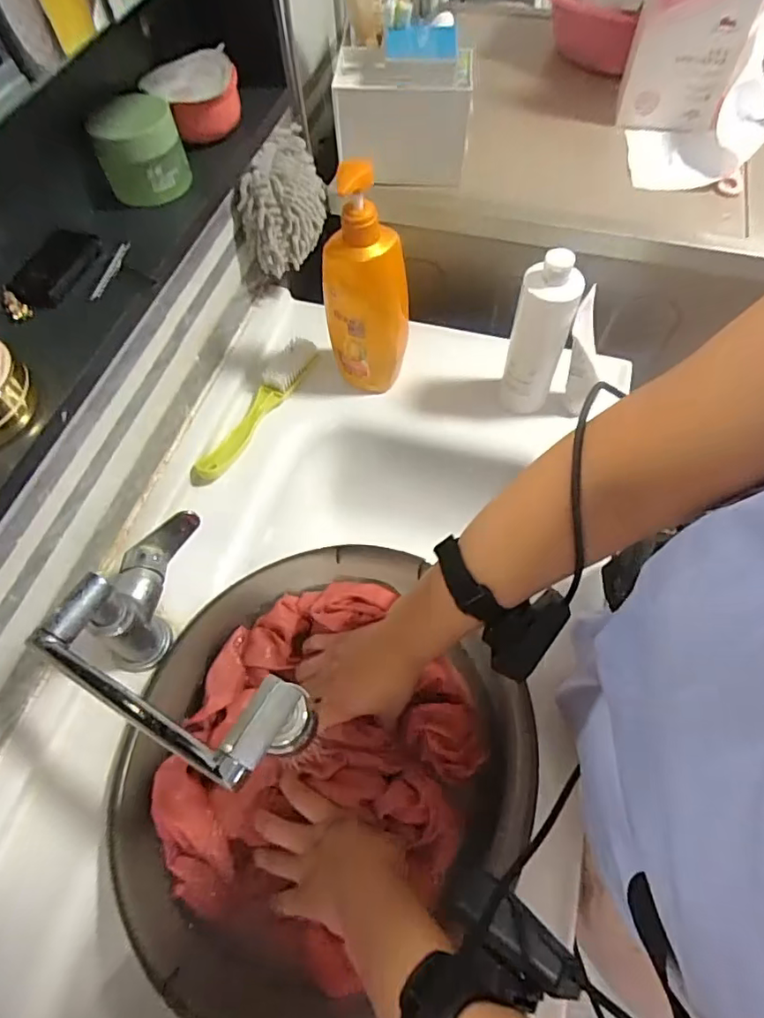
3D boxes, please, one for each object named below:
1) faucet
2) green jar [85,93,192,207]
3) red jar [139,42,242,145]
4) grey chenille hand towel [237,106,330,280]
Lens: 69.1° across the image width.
[{"bbox_3d":[-0.150,0.118,0.468,0.238,0.183,0.135,31,67,18],"label":"faucet"},{"bbox_3d":[-0.183,-0.274,0.424,0.060,0.055,0.052,-20,62,-8],"label":"green jar"},{"bbox_3d":[-0.153,-0.336,0.456,0.071,0.043,0.064,-15,61,-6],"label":"red jar"},{"bbox_3d":[-0.116,-0.377,0.678,0.059,0.129,0.131,20,64,13],"label":"grey chenille hand towel"}]

